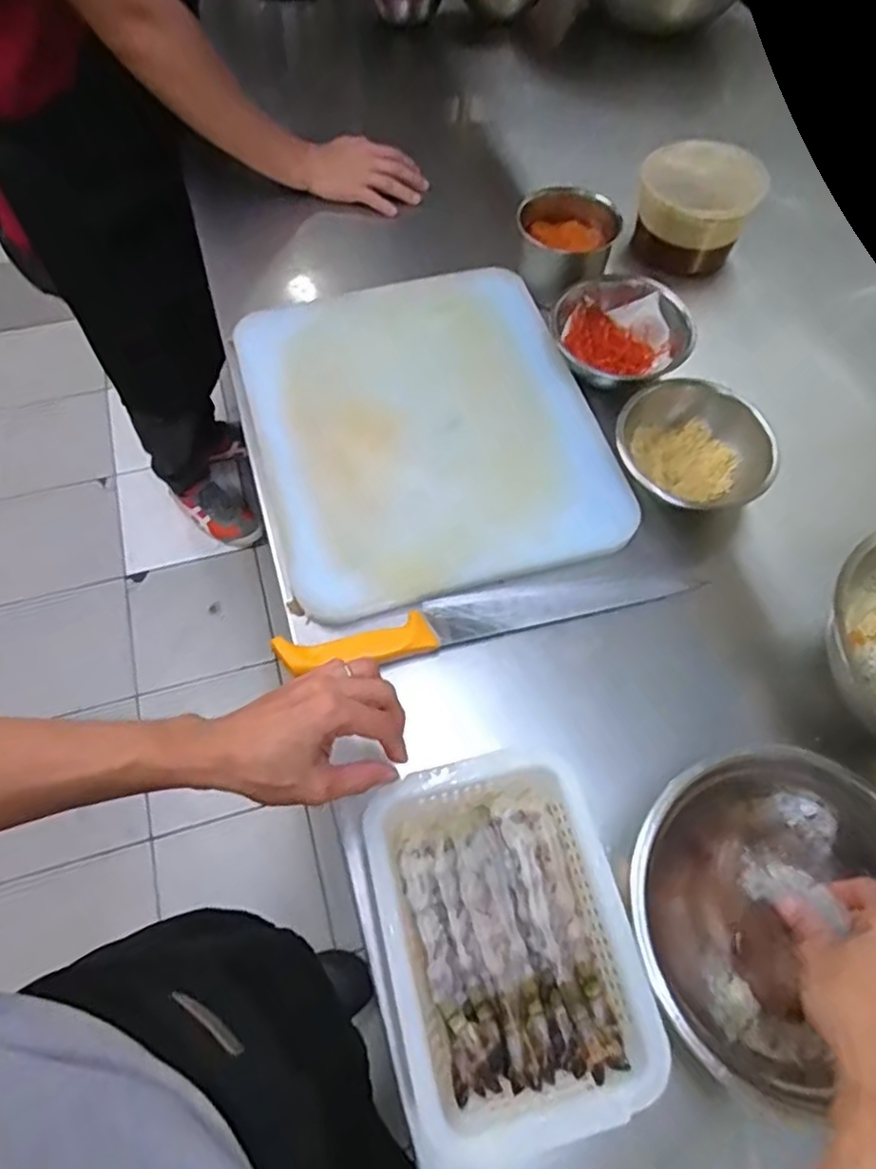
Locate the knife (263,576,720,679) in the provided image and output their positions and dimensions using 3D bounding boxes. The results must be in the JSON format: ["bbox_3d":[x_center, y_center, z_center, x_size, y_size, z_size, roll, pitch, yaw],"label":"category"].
[{"bbox_3d":[0.052,0.025,0.620,0.387,0.018,0.047,-11,63,-7],"label":"knife"}]

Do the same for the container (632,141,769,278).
[{"bbox_3d":[0.319,-0.465,0.845,0.141,0.098,0.126,12,63,5],"label":"container"}]

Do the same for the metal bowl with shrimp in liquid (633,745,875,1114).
[{"bbox_3d":[0.245,0.235,0.499,0.217,0.075,0.197,-23,66,-13],"label":"metal bowl with shrimp in liquid"}]

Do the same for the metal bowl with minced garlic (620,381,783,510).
[{"bbox_3d":[0.253,-0.133,0.677,0.150,0.072,0.117,31,81,8],"label":"metal bowl with minced garlic"}]

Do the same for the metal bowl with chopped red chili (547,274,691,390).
[{"bbox_3d":[0.202,-0.286,0.741,0.143,0.072,0.122,16,63,7],"label":"metal bowl with chopped red chili"}]

